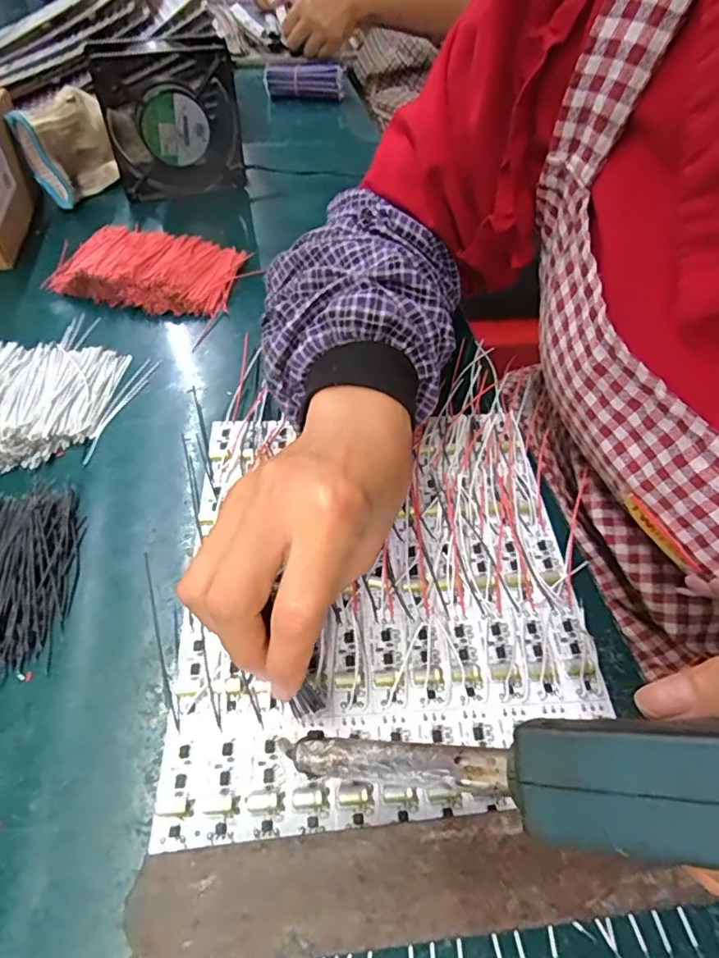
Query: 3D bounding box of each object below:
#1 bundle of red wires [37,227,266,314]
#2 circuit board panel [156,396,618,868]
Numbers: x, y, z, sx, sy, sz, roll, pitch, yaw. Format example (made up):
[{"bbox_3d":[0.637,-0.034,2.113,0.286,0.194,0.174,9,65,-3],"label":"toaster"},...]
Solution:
[{"bbox_3d":[-0.177,-0.177,0.454,0.158,0.020,0.096,7,51,2],"label":"bundle of red wires"},{"bbox_3d":[0.008,0.049,0.281,0.195,0.020,0.223,-2,51,-5],"label":"circuit board panel"}]

